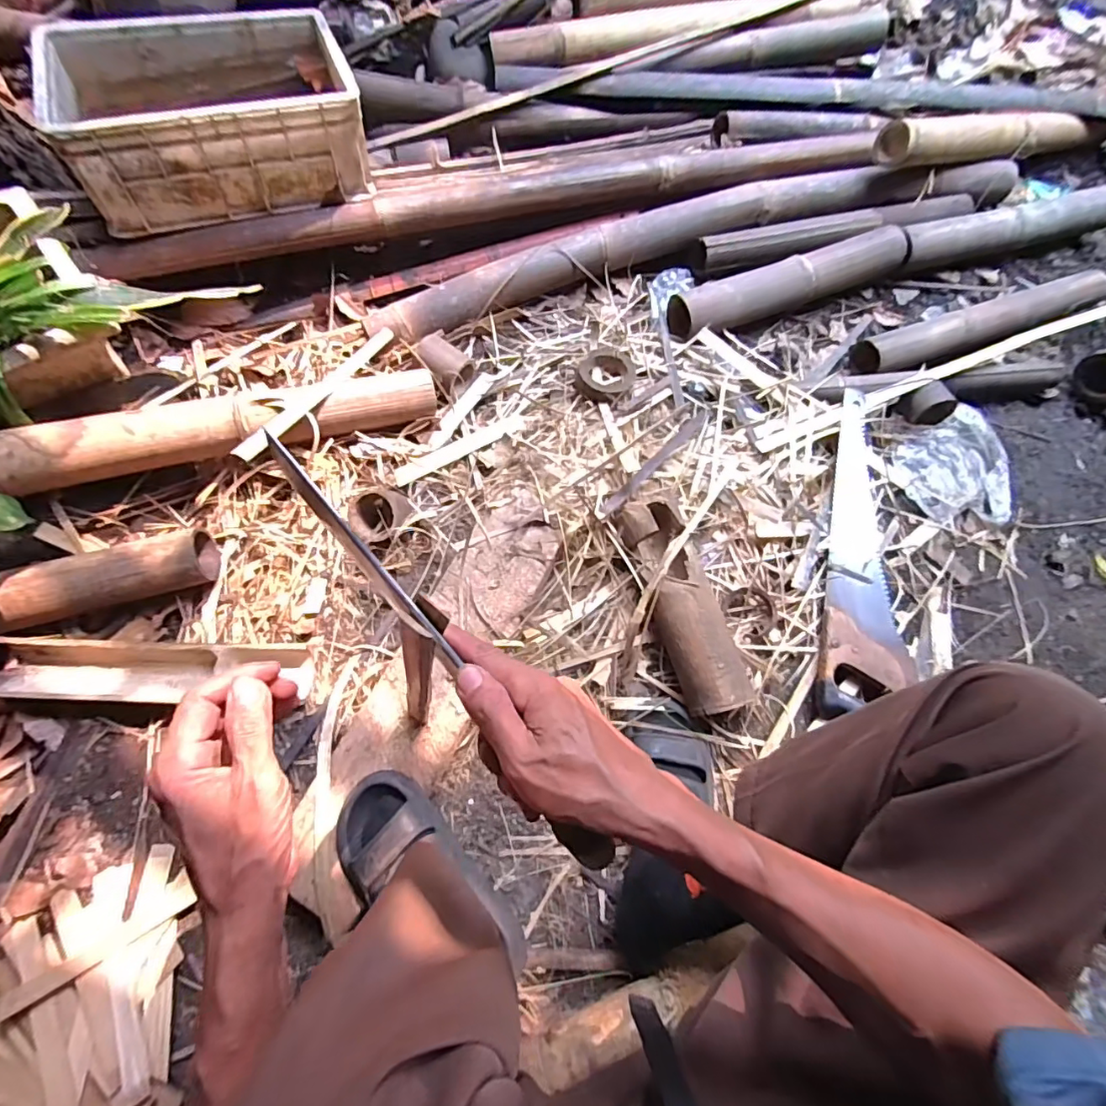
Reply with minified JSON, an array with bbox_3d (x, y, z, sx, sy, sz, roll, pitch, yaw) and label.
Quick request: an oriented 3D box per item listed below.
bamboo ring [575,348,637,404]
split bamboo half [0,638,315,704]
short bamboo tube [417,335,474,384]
[{"bbox_3d":[0.086,-0.287,0.891,0.091,0.023,0.104,11,65,3],"label":"bamboo ring"},{"bbox_3d":[-0.517,0.151,0.692,0.415,0.041,0.081,0,65,-2],"label":"split bamboo half"},{"bbox_3d":[-0.178,-0.310,0.889,0.088,0.044,0.058,42,70,15],"label":"short bamboo tube"}]

